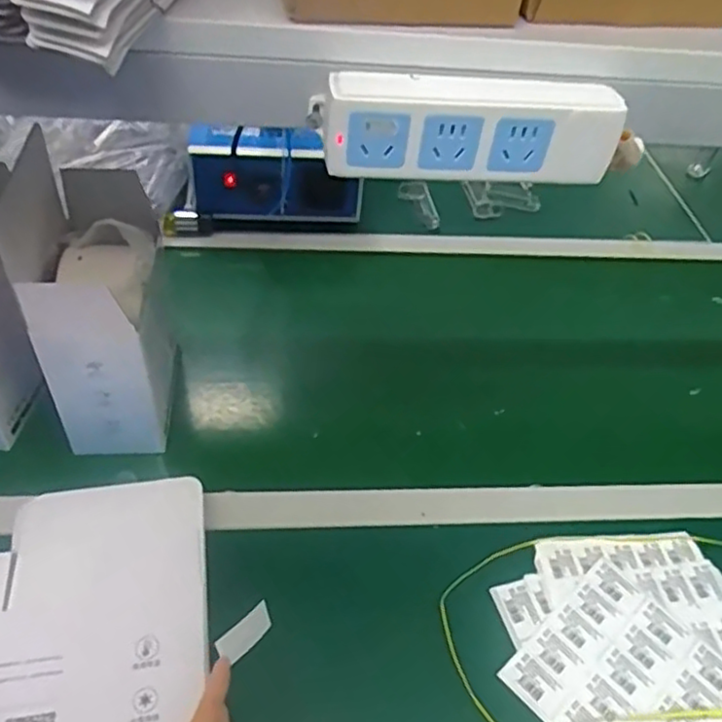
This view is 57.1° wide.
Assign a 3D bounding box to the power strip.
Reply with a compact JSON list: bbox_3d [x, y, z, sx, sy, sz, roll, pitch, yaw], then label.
[{"bbox_3d":[0.063,-0.139,0.393,0.166,0.051,0.042,1,48,-6],"label":"power strip"}]

